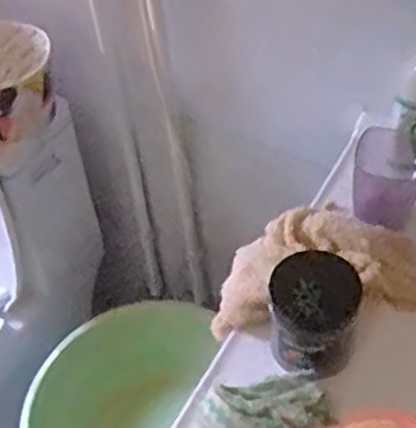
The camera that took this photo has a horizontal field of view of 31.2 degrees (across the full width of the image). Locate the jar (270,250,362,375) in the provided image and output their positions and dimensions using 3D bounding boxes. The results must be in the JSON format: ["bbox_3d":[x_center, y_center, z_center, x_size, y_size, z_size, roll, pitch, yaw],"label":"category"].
[{"bbox_3d":[0.096,0.090,0.676,0.077,0.091,0.073,-3,49,3],"label":"jar"}]

